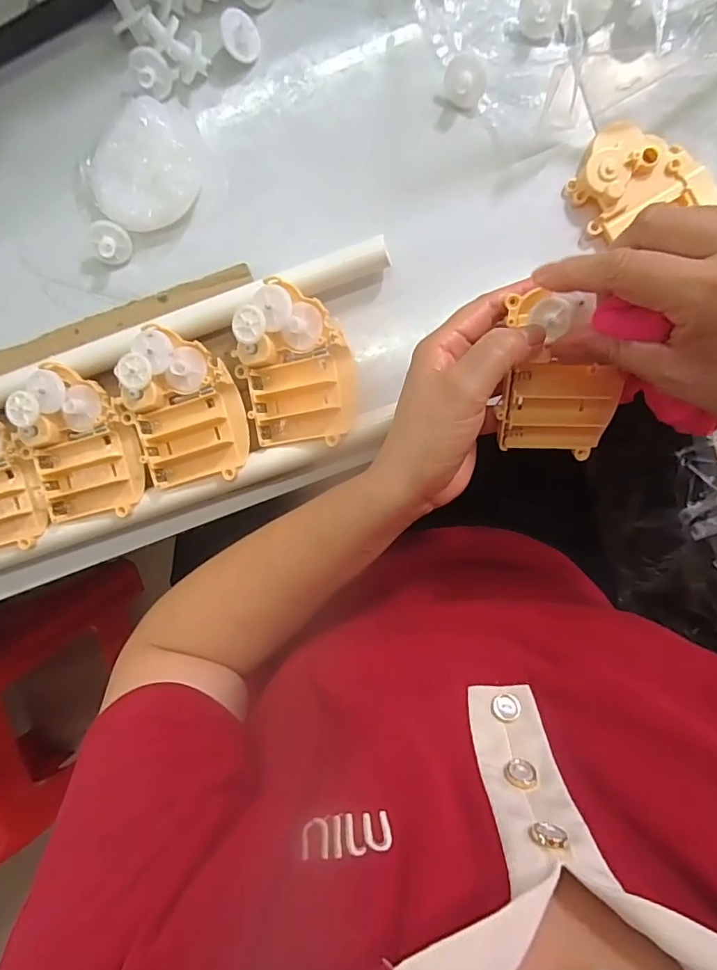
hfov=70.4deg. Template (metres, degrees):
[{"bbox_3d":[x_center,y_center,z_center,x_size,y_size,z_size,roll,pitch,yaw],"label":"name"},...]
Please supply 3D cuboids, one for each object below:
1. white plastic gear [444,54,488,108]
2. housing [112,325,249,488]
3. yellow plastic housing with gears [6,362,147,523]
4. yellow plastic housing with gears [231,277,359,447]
[{"bbox_3d":[0.068,-0.256,0.323,0.026,0.017,0.022,24,96,-1],"label":"white plastic gear"},{"bbox_3d":[-0.114,-0.048,0.324,0.072,0.020,0.098,-27,94,4],"label":"housing"},{"bbox_3d":[-0.185,-0.026,0.328,0.072,0.023,0.099,-24,95,4],"label":"yellow plastic housing with gears"},{"bbox_3d":[-0.040,-0.075,0.317,0.071,0.022,0.096,-6,96,2],"label":"yellow plastic housing with gears"}]

